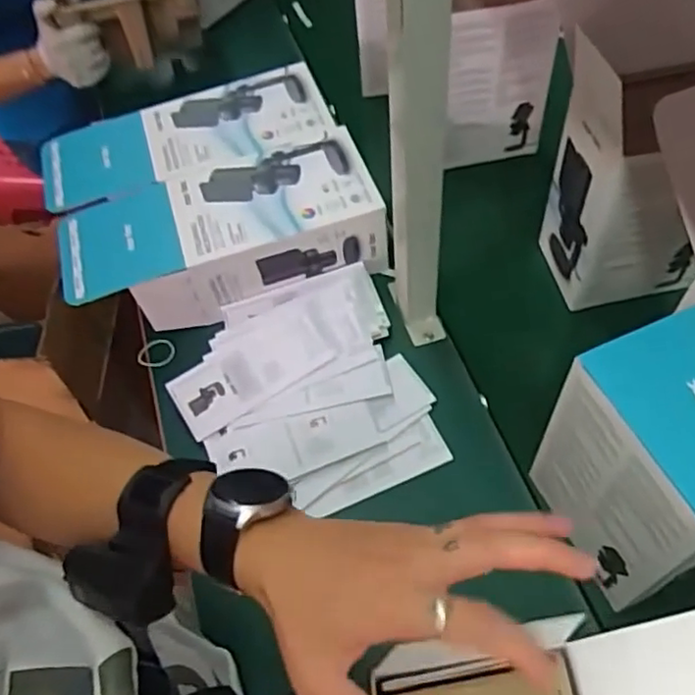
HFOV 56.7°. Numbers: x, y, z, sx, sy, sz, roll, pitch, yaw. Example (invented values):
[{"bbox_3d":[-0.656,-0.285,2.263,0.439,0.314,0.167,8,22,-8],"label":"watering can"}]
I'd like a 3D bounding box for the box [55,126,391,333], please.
[{"bbox_3d":[-0.148,-0.138,0.782,0.364,0.096,0.154,-18,62,-8],"label":"box"}]

